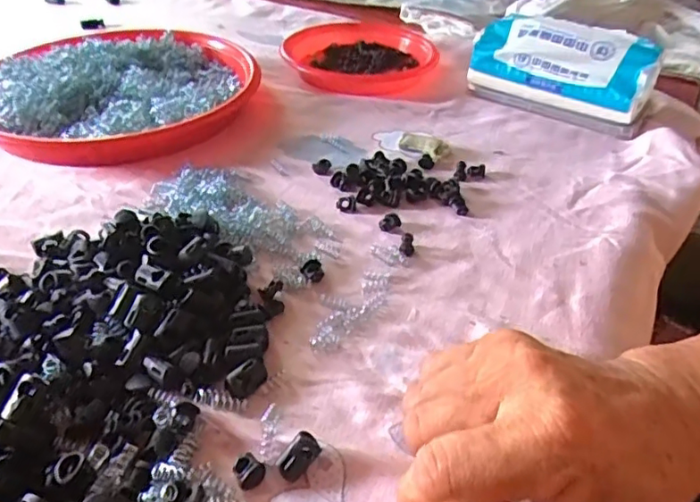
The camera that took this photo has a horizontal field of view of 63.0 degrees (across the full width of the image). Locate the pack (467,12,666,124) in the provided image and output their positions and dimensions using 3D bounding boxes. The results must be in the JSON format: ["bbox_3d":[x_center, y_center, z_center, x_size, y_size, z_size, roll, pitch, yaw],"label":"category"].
[{"bbox_3d":[0.203,-0.176,0.546,0.165,0.068,0.063,25,44,27],"label":"pack"}]

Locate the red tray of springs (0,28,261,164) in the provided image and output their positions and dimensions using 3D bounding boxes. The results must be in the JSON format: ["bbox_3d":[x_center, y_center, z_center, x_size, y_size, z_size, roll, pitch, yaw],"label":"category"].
[{"bbox_3d":[-0.214,-0.155,0.532,0.246,0.035,0.247,-4,39,-7],"label":"red tray of springs"}]

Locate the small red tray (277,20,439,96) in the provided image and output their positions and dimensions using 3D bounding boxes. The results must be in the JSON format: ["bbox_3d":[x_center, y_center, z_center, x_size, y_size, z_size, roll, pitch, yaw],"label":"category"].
[{"bbox_3d":[0.008,-0.225,0.646,0.156,0.037,0.199,-4,39,-7],"label":"small red tray"}]

